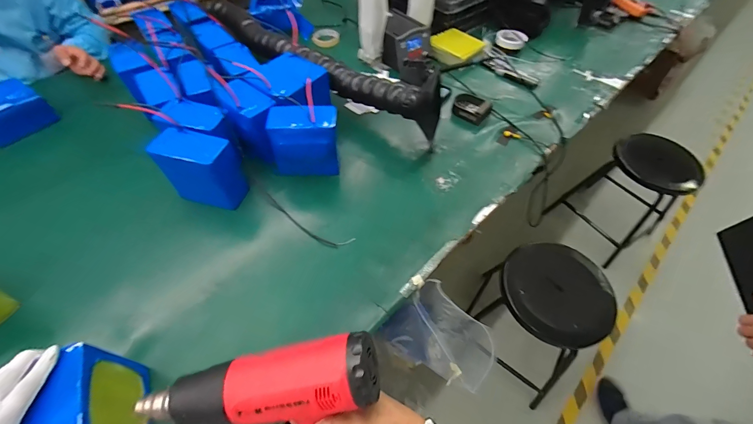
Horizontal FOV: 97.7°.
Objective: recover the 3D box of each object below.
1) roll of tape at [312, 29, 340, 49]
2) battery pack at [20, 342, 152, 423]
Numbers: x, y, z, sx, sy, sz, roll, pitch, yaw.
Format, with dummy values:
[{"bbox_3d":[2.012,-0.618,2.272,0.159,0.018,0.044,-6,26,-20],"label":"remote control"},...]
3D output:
[{"bbox_3d":[-0.175,-0.602,1.145,0.093,0.017,0.109,0,54,-3],"label":"roll of tape"},{"bbox_3d":[-0.359,0.260,0.425,0.062,0.140,0.144,-21,58,-17],"label":"battery pack"}]

